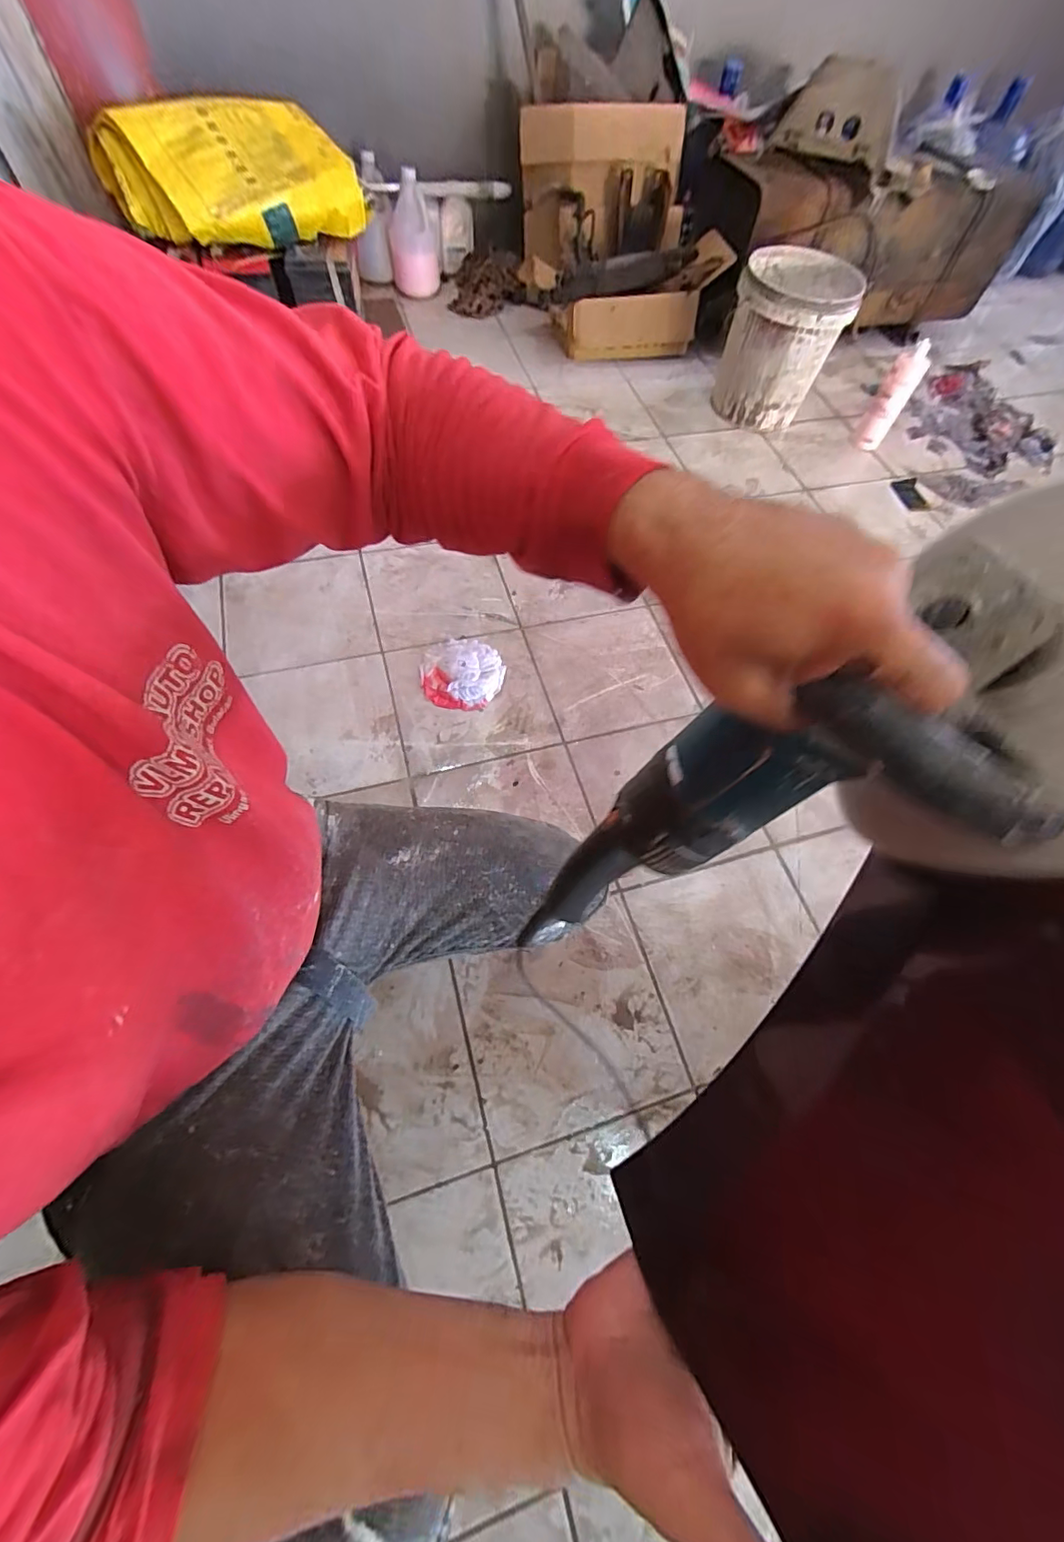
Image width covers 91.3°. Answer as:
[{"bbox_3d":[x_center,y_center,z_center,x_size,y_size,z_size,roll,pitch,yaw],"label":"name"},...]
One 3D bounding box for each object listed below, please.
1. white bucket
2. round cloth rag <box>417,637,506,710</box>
[{"bbox_3d":[0.679,-1.178,1.436,0.291,0.291,0.340,20,63,6],"label":"white bucket"},{"bbox_3d":[-0.141,-0.200,1.043,0.163,0.035,0.154,8,62,0],"label":"round cloth rag"}]

